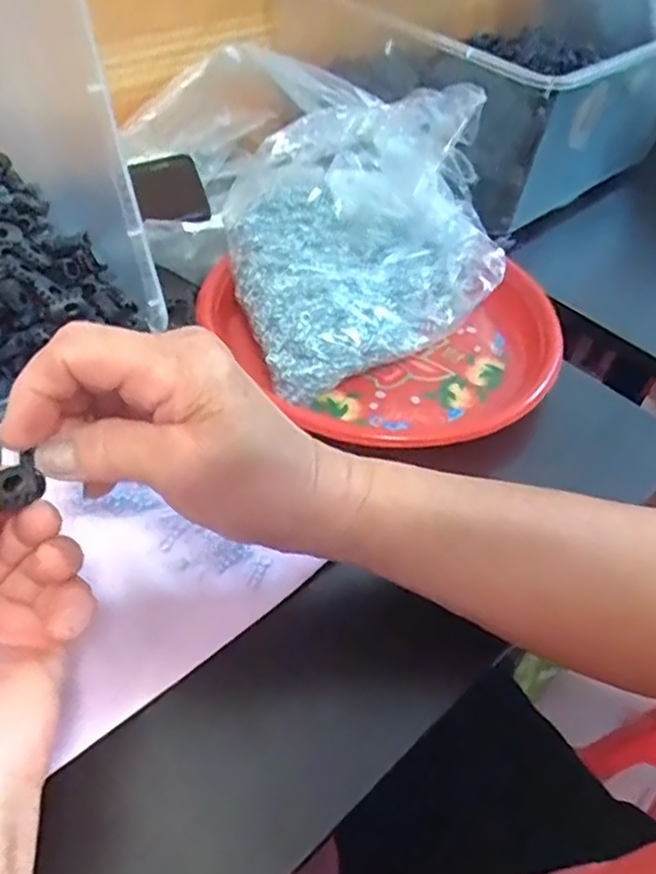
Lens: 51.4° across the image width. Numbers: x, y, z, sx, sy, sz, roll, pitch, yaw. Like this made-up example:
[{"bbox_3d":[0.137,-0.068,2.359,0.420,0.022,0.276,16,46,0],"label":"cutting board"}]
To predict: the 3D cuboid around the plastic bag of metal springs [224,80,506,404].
[{"bbox_3d":[0.013,-0.145,0.458,0.177,0.127,0.175,-23,54,-24],"label":"plastic bag of metal springs"}]

